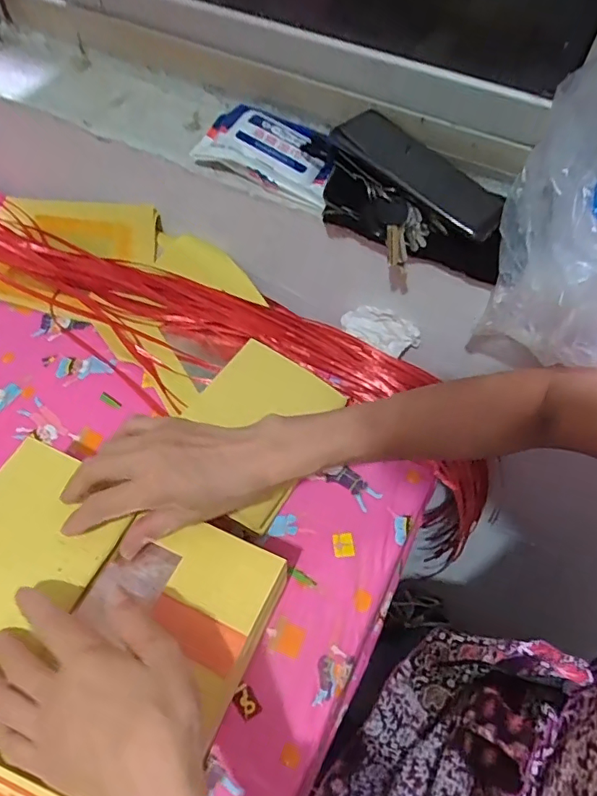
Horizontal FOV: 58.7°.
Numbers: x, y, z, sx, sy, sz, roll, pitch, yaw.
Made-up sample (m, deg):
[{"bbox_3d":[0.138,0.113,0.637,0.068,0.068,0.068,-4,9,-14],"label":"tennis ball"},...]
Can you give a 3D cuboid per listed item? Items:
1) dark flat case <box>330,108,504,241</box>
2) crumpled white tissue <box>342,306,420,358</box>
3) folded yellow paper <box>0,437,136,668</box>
[{"bbox_3d":[0.123,-0.230,0.539,0.184,0.048,0.028,33,58,-2],"label":"dark flat case"},{"bbox_3d":[0.086,-0.072,0.563,0.083,0.046,0.022,21,57,11],"label":"crumpled white tissue"},{"bbox_3d":[-0.201,0.111,0.382,0.113,0.010,0.150,23,57,13],"label":"folded yellow paper"}]

